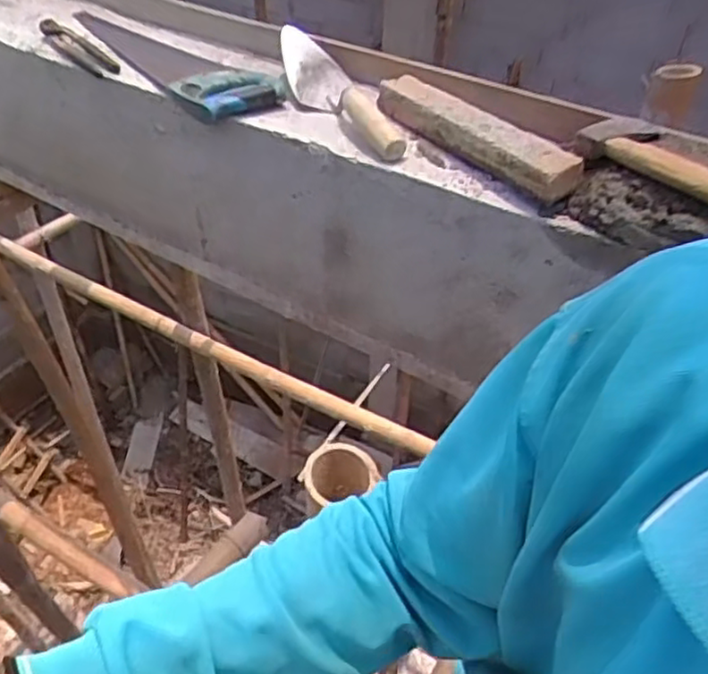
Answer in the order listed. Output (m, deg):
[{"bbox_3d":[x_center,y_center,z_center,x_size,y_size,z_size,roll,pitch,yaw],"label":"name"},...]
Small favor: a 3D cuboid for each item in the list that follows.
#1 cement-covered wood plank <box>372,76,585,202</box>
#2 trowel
[{"bbox_3d":[0.142,-0.259,0.875,0.059,0.042,0.327,-29,51,-27],"label":"cement-covered wood plank"},{"bbox_3d":[-0.016,-0.335,0.943,0.102,0.075,0.264,-13,46,-14],"label":"trowel"}]

